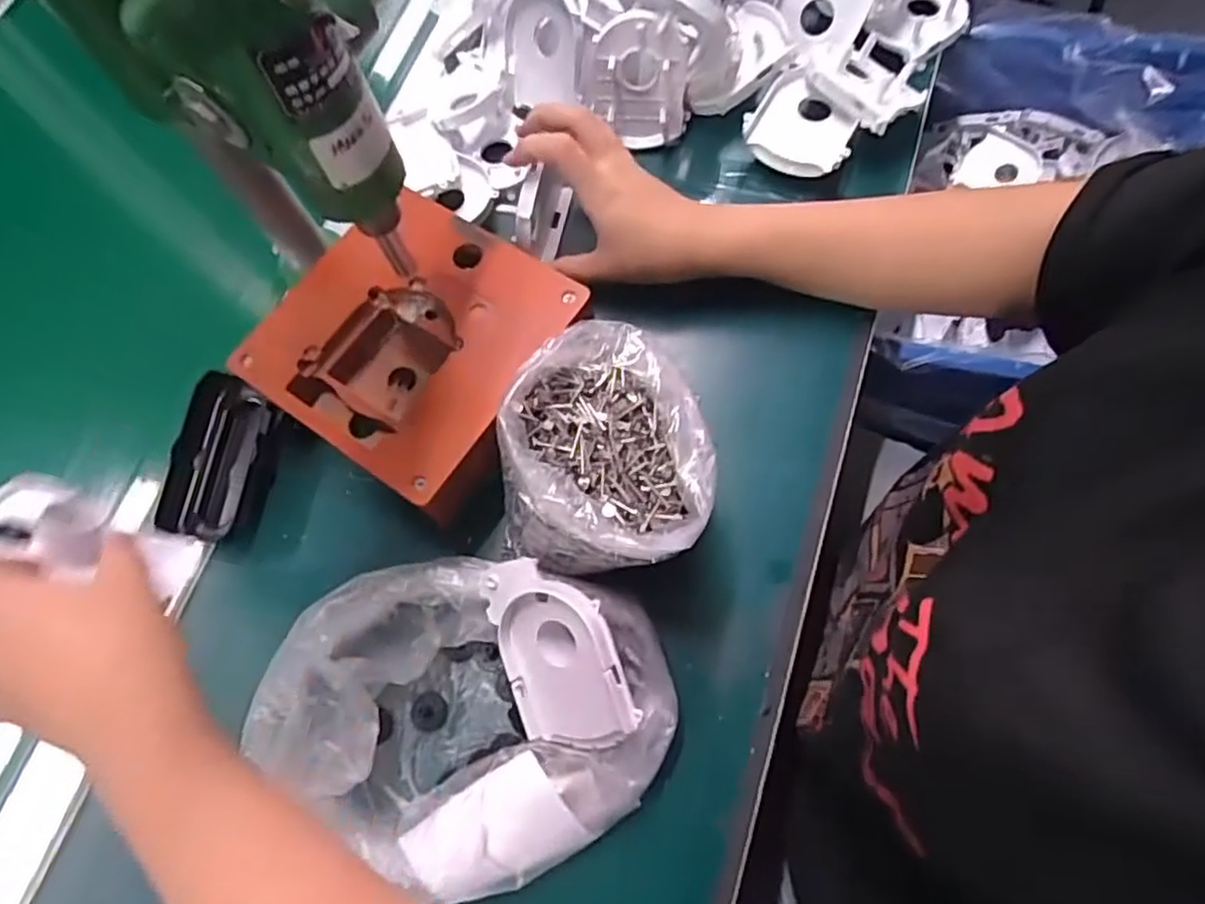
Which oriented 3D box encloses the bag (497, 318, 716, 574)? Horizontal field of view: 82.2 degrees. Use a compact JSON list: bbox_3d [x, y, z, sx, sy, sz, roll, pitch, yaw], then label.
[{"bbox_3d":[0.004,0.004,0.360,0.102,0.095,0.119,0,70,5],"label":"bag"}]

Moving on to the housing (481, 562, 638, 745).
[{"bbox_3d":[-0.023,0.102,0.349,0.067,0.012,0.100,-25,86,30],"label":"housing"}]

